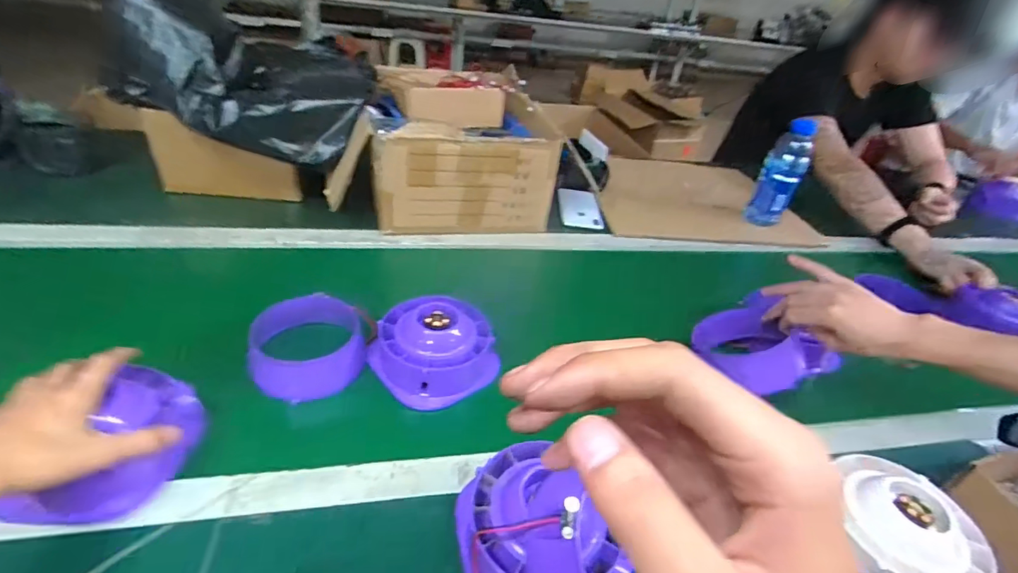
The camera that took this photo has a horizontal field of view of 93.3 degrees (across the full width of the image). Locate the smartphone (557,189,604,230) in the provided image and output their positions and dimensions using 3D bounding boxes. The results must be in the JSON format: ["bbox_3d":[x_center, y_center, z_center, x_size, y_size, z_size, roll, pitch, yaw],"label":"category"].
[{"bbox_3d":[0.139,-0.157,0.952,0.077,0.011,0.146,2,39,-2],"label":"smartphone"}]

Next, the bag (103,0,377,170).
[{"bbox_3d":[-0.379,-0.326,0.721,0.314,0.228,0.197,-1,36,-13],"label":"bag"}]

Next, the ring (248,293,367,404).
[{"bbox_3d":[-0.230,0.067,0.551,0.119,0.062,0.104,-12,40,-26],"label":"ring"}]

